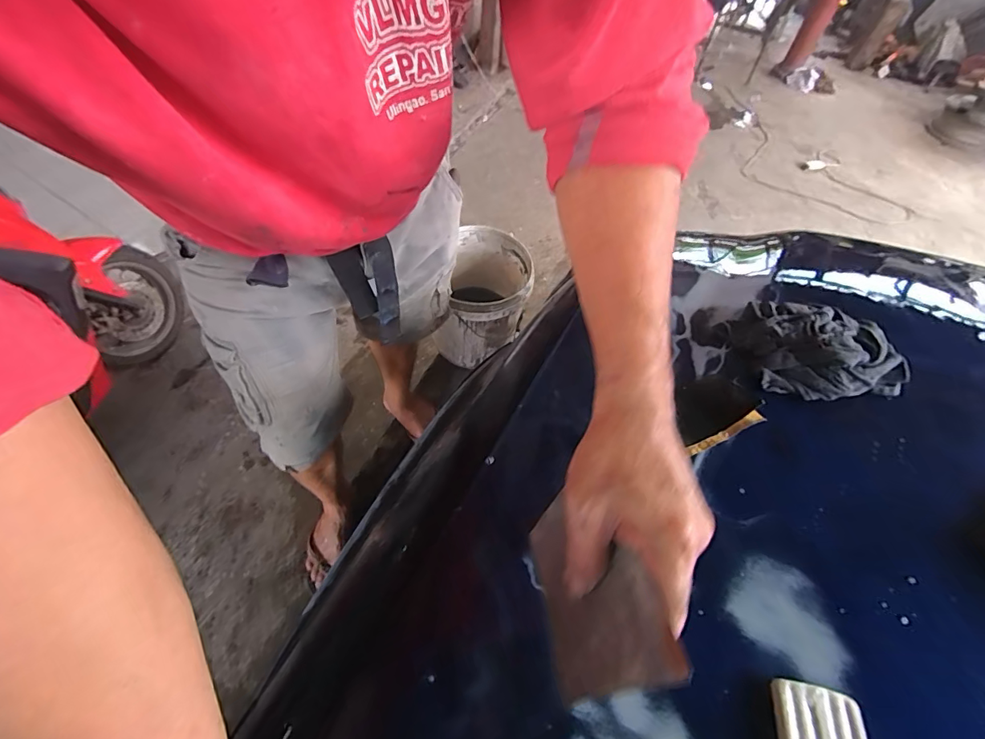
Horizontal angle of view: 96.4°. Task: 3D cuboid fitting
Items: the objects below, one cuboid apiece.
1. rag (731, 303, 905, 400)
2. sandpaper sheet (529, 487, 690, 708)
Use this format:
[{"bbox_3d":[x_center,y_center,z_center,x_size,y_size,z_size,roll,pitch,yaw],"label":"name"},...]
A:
[{"bbox_3d":[0.371,-0.035,0.493,0.176,0.043,0.147,-1,56,-4],"label":"rag"},{"bbox_3d":[0.060,0.137,0.282,0.005,0.105,0.123,16,39,-21],"label":"sandpaper sheet"}]

